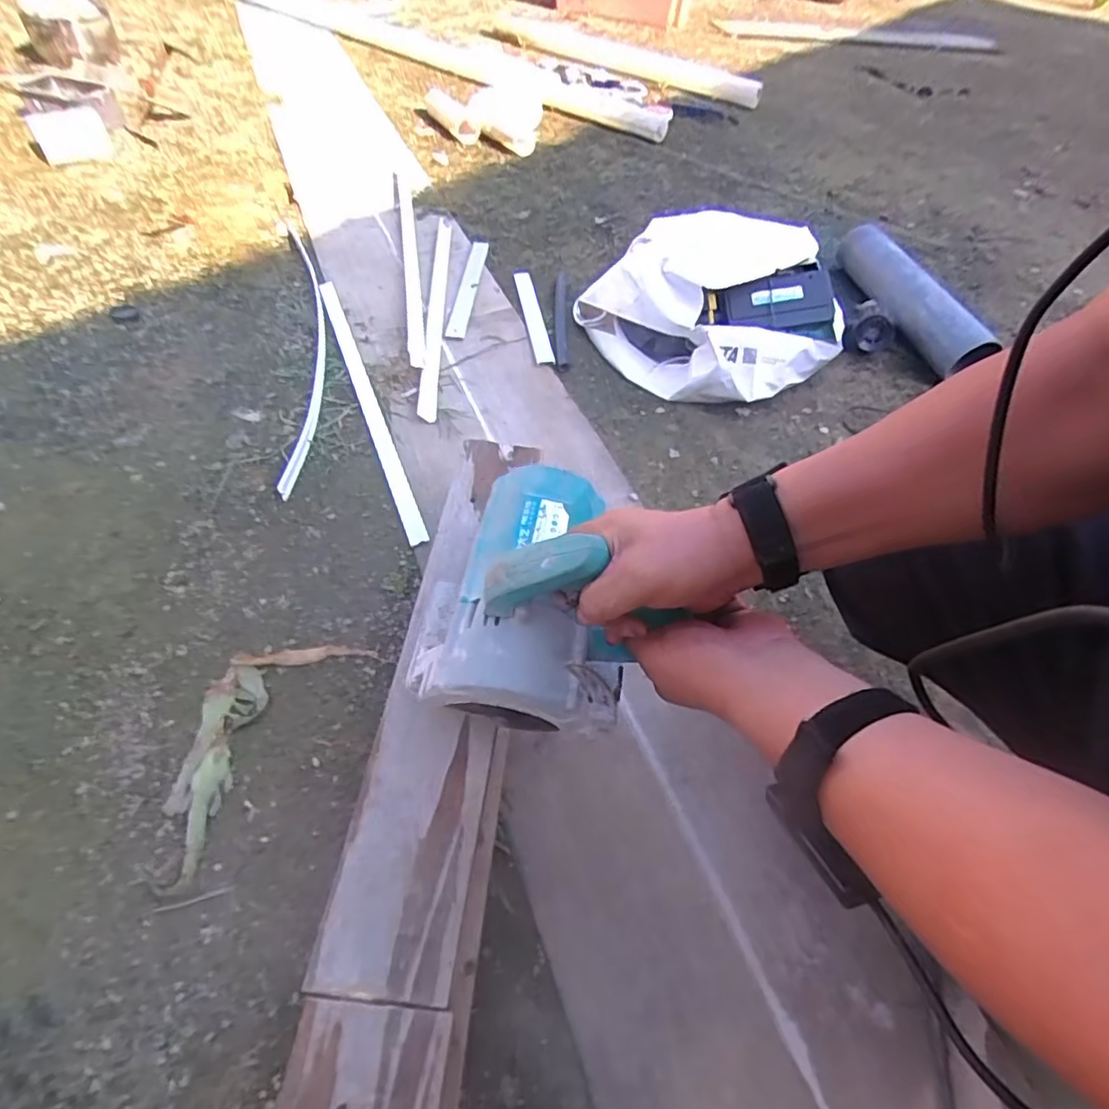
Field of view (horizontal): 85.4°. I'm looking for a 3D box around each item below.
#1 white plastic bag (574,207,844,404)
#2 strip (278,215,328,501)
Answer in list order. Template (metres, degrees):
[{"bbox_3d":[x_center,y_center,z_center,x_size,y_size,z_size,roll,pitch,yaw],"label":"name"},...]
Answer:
[{"bbox_3d":[0.247,-0.383,0.920,0.276,0.173,0.325,-24,57,-22],"label":"white plastic bag"},{"bbox_3d":[-0.400,-0.370,0.962,0.065,0.017,0.765,-9,53,-12],"label":"strip"}]

